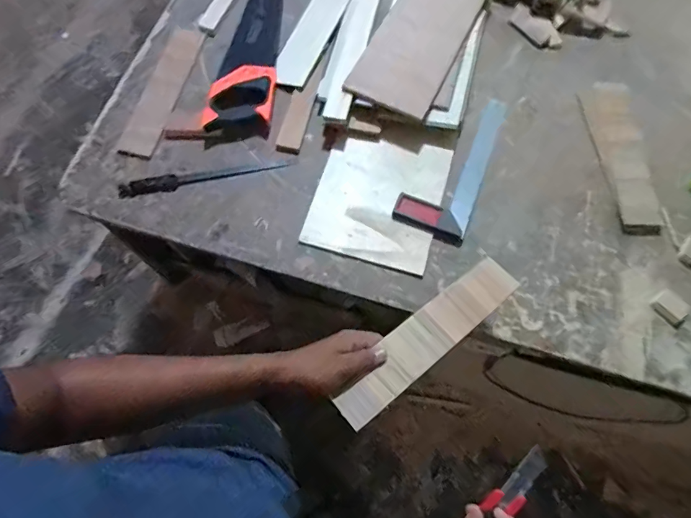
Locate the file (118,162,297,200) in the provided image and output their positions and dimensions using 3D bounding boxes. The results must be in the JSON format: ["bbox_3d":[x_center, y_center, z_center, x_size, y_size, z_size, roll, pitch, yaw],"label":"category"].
[{"bbox_3d":[-0.250,-0.146,0.754,0.297,0.017,0.028,-11,71,-4],"label":"file"}]

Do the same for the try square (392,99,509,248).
[{"bbox_3d":[0.198,-0.177,0.753,0.120,0.020,0.301,24,72,8],"label":"try square"}]

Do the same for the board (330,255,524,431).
[{"bbox_3d":[0.106,0.099,0.542,0.283,0.011,0.064,-39,75,-17],"label":"board"}]

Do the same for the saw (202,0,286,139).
[{"bbox_3d":[-0.170,-0.470,0.845,0.111,0.032,0.507,5,71,2],"label":"saw"}]

